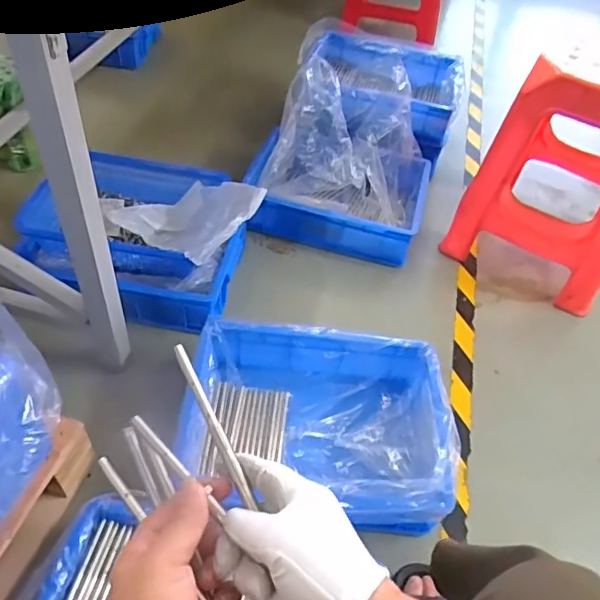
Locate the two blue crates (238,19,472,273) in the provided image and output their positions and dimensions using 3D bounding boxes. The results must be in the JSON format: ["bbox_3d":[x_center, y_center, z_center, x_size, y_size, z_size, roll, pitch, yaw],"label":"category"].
[{"bbox_3d":[0.172,-0.467,1.469,0.407,0.241,0.779,15,48,7],"label":"two blue crates"}]

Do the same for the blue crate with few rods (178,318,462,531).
[{"bbox_3d":[0.026,0.206,0.919,0.417,0.152,0.319,7,47,0],"label":"blue crate with few rods"}]

